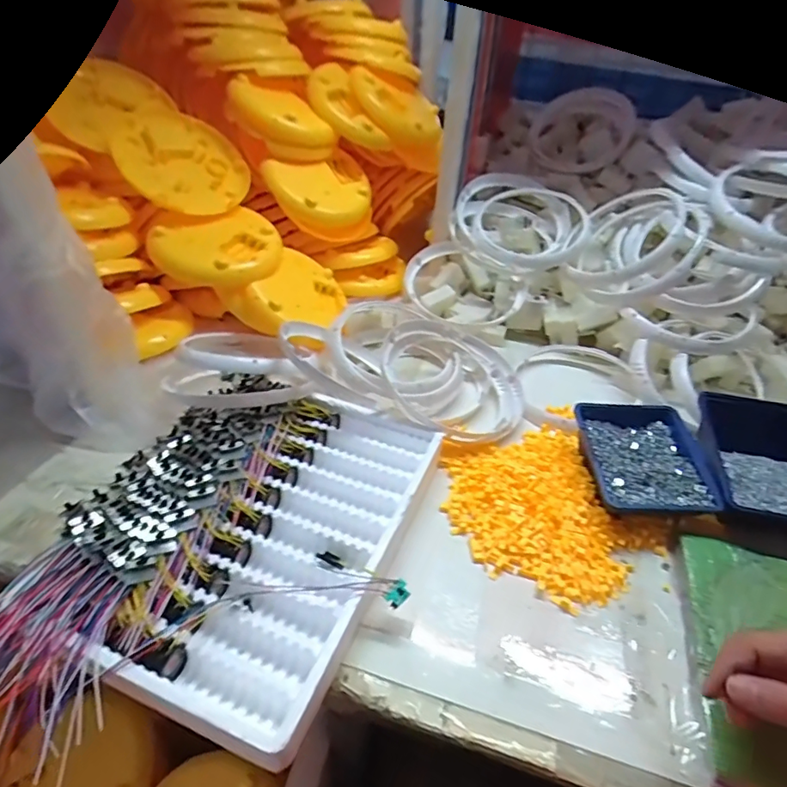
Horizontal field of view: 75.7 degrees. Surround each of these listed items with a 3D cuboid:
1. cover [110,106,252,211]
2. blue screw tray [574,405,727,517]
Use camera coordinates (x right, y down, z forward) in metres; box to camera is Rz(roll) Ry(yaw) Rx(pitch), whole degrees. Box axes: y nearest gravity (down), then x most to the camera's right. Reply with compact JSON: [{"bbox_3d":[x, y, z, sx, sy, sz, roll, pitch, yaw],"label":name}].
[{"bbox_3d":[-0.310,-0.347,0.752,0.181,0.015,0.184,24,56,-20],"label":"cover"},{"bbox_3d":[0.273,0.069,0.549,0.123,0.037,0.135,1,40,-1],"label":"blue screw tray"}]

